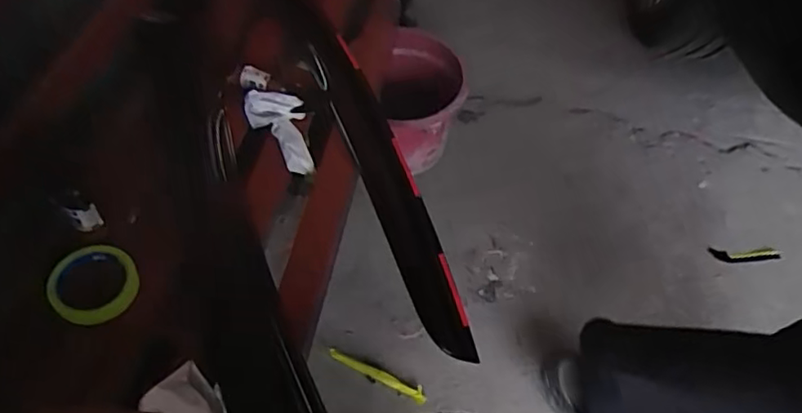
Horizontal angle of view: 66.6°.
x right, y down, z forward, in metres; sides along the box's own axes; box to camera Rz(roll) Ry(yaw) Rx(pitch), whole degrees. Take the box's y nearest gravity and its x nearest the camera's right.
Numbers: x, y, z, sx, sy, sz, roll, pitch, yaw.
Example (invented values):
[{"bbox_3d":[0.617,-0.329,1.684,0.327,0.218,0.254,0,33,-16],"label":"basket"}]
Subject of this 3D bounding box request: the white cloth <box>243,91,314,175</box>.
[{"bbox_3d":[-0.186,-0.117,0.925,0.088,0.077,0.123,-9,56,-8],"label":"white cloth"}]

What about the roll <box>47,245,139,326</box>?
[{"bbox_3d":[-0.367,0.091,0.732,0.095,0.034,0.091,1,55,-1],"label":"roll"}]

